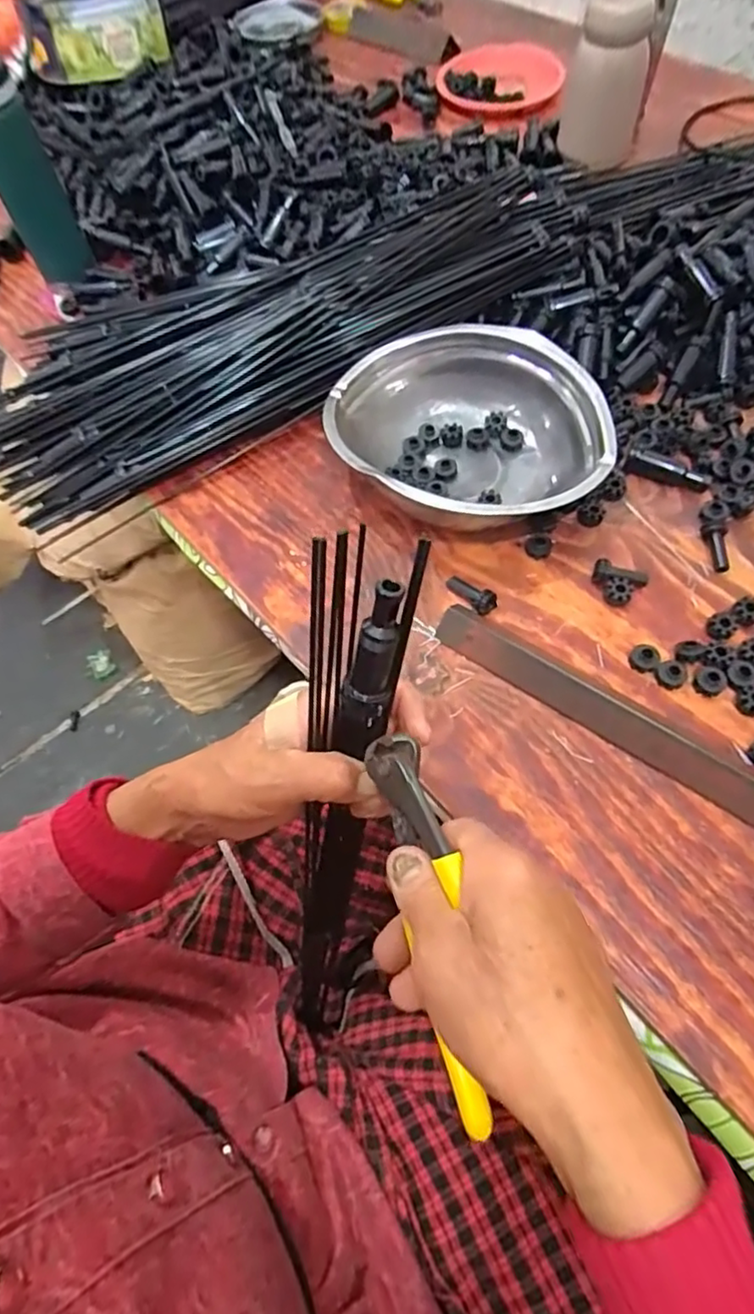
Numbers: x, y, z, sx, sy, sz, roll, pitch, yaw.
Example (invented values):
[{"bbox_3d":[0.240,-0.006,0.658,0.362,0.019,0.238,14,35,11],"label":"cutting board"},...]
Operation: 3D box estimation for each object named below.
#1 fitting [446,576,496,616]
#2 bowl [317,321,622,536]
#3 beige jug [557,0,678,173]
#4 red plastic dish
[{"bbox_3d":[0.068,-0.045,0.461,0.041,0.019,0.012,33,68,20],"label":"fitting"},{"bbox_3d":[0.070,-0.169,0.497,0.195,0.069,0.192,-2,61,3],"label":"bowl"},{"bbox_3d":[0.257,-0.640,0.673,0.090,0.146,0.113,17,64,13],"label":"beige jug"},{"bbox_3d":[0.151,-0.744,0.797,0.142,0.023,0.158,-10,63,0],"label":"red plastic dish"}]

